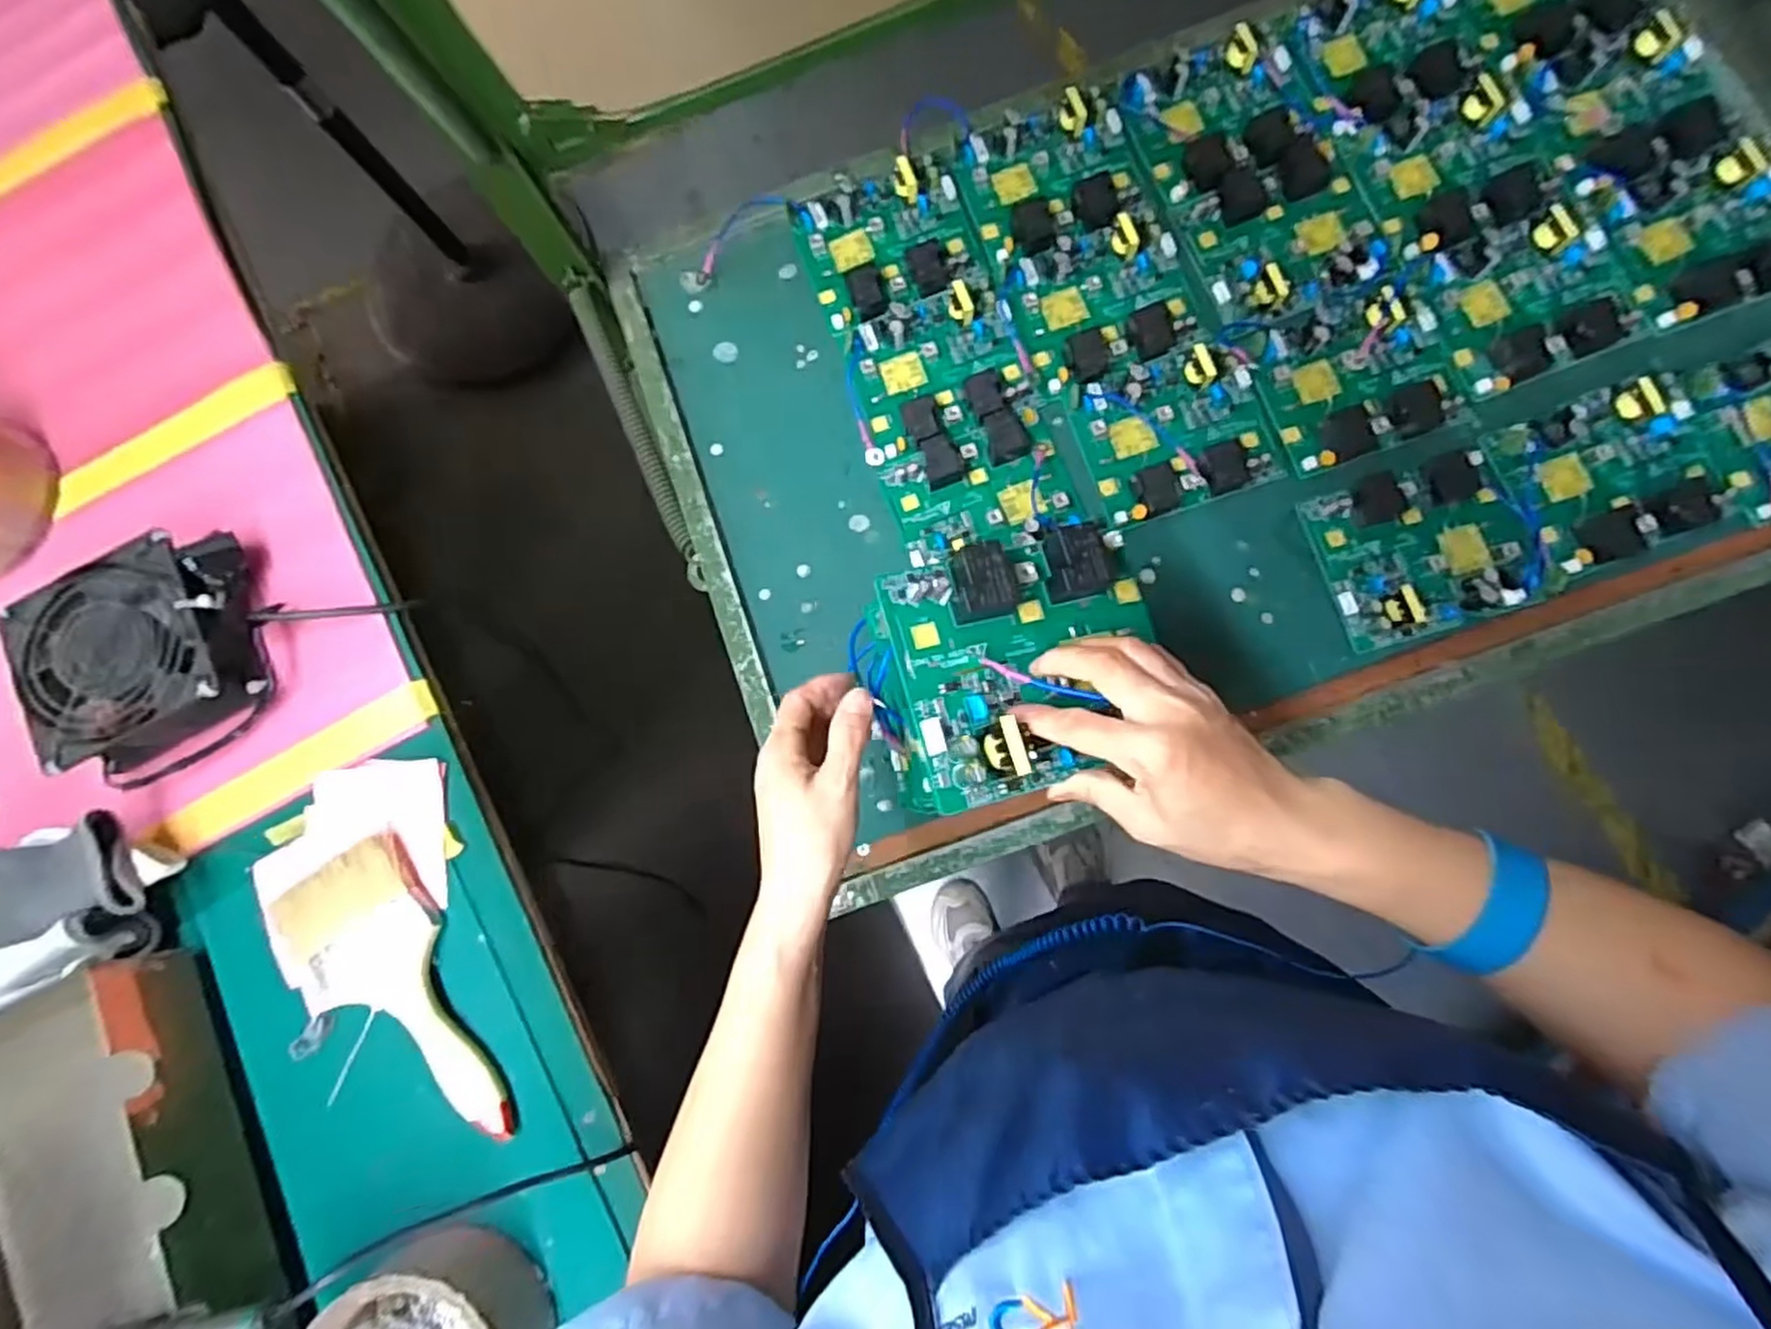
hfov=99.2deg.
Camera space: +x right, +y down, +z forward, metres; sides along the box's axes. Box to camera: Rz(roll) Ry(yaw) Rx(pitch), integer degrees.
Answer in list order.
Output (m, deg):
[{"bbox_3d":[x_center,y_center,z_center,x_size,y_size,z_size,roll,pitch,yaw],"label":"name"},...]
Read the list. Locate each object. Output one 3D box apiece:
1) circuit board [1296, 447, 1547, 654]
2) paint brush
[{"bbox_3d":[0.370,-0.082,0.516,0.133,0.025,0.112,-16,80,2],"label":"circuit board"},{"bbox_3d":[-0.300,0.208,0.457,0.087,0.016,0.188,-31,80,-1],"label":"paint brush"}]

